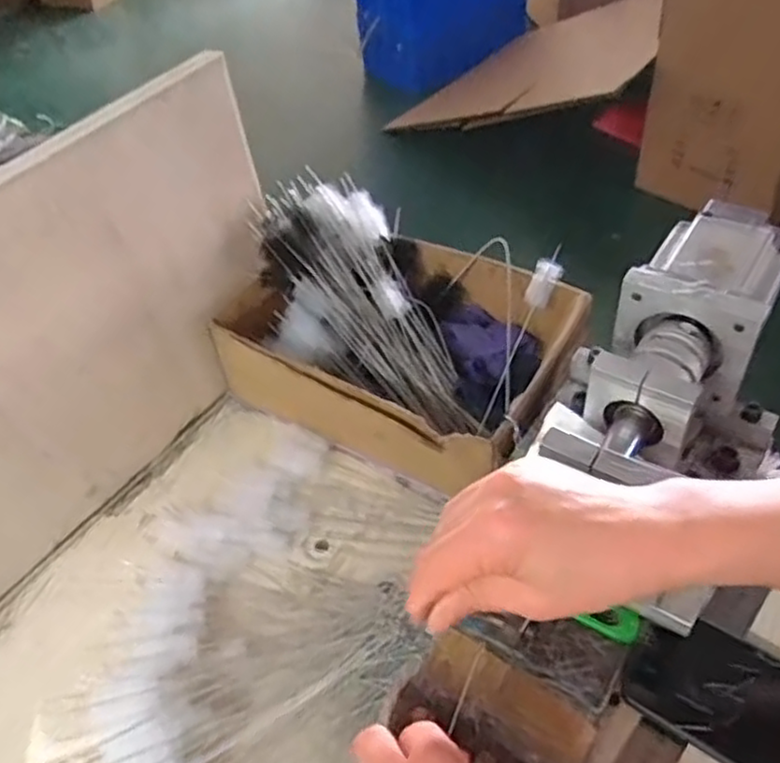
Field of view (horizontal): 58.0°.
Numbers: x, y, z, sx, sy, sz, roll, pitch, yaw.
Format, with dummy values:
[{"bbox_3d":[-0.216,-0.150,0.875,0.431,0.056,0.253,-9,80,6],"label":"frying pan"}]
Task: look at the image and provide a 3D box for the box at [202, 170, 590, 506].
[{"bbox_3d":[0.009,-0.046,0.603,0.279,0.133,0.197,23,52,27],"label":"box"}]

